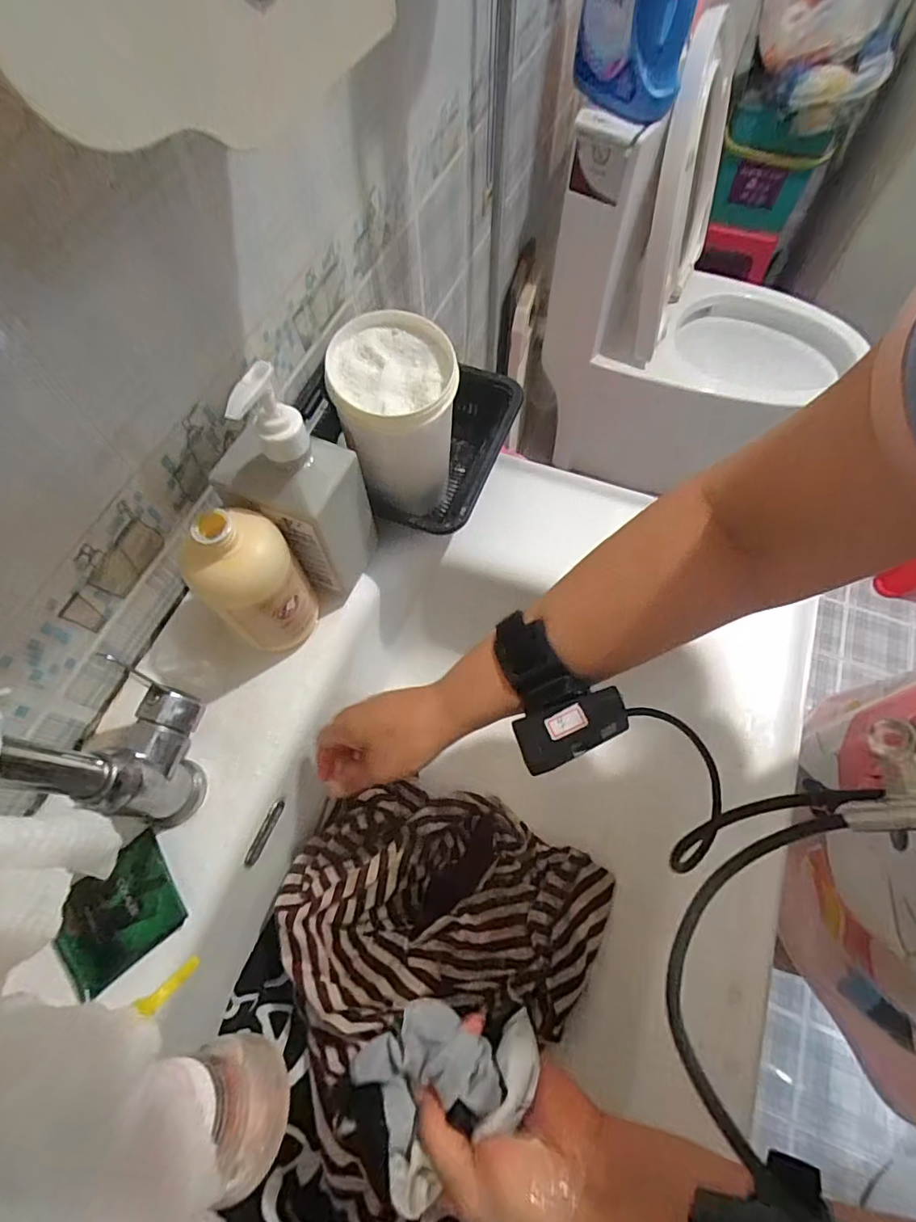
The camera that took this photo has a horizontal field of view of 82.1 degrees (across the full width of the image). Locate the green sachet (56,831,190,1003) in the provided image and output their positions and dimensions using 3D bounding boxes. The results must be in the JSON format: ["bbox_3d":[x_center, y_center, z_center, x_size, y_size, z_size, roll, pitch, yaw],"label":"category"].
[{"bbox_3d":[-0.232,0.206,0.360,0.075,0.013,0.071,-39,67,-12],"label":"green sachet"}]

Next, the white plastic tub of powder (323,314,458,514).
[{"bbox_3d":[-0.046,-0.146,0.430,0.087,0.144,0.086,0,65,1],"label":"white plastic tub of powder"}]

